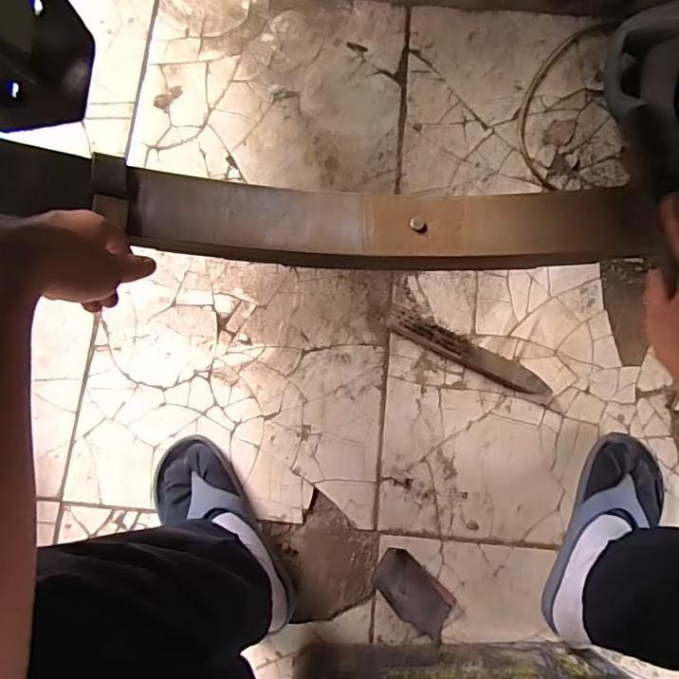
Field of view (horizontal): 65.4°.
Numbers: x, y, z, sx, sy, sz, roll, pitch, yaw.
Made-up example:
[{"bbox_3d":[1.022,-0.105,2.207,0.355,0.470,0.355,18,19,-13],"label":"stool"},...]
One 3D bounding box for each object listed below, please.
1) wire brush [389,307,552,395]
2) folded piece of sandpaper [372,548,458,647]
[{"bbox_3d":[0.175,0.018,0.723,0.229,0.028,0.031,28,78,6],"label":"wire brush"},{"bbox_3d":[0.092,0.310,0.643,0.108,0.016,0.060,43,80,9],"label":"folded piece of sandpaper"}]

